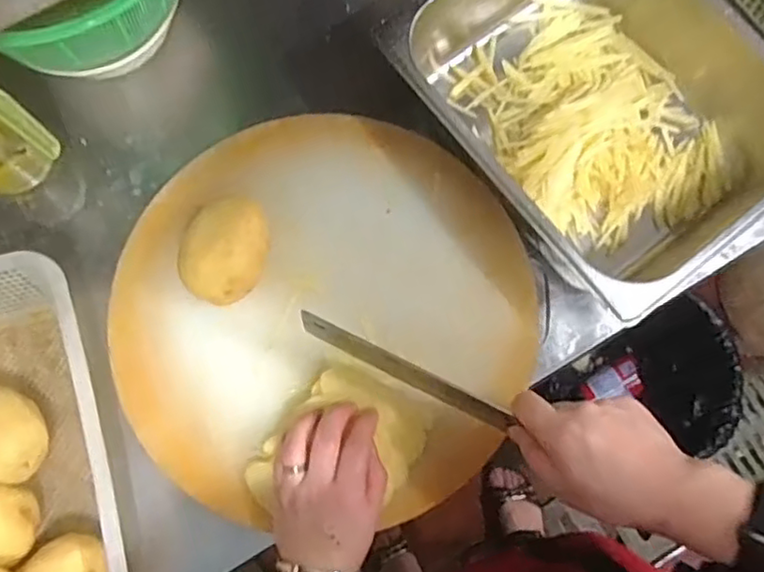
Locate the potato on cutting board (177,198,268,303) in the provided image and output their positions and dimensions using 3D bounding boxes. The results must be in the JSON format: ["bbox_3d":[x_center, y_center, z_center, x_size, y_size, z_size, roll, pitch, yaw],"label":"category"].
[{"bbox_3d":[-0.124,-0.028,0.517,0.062,0.046,0.084,13,77,3],"label":"potato on cutting board"}]

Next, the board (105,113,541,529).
[{"bbox_3d":[-0.046,0.012,0.532,0.344,0.045,0.325,0,76,0],"label":"board"}]

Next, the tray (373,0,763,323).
[{"bbox_3d":[0.189,-0.168,0.575,0.208,0.132,0.342,-39,79,-9],"label":"tray"}]

